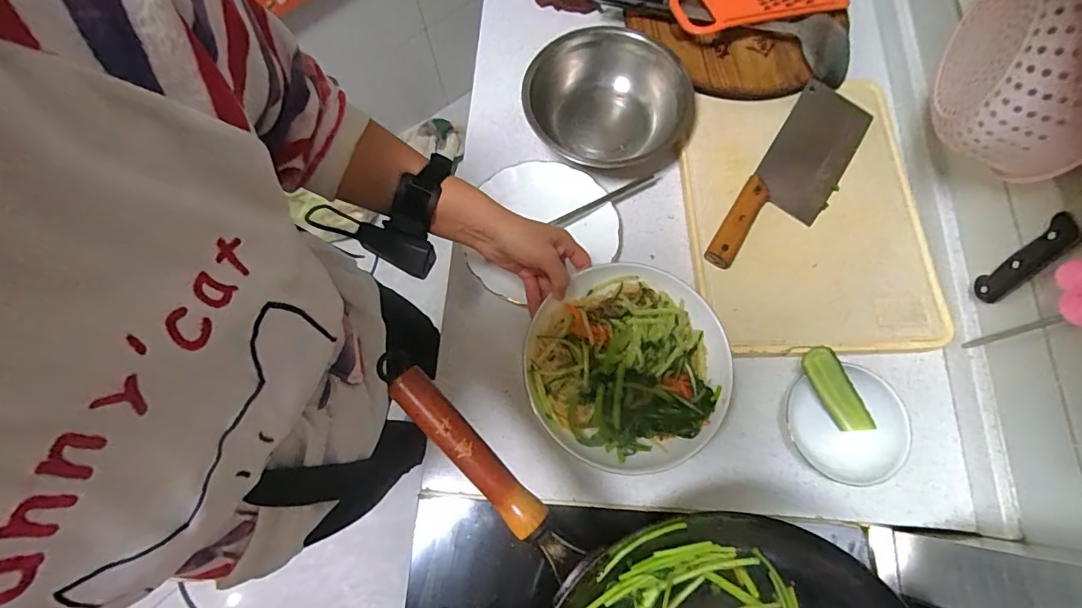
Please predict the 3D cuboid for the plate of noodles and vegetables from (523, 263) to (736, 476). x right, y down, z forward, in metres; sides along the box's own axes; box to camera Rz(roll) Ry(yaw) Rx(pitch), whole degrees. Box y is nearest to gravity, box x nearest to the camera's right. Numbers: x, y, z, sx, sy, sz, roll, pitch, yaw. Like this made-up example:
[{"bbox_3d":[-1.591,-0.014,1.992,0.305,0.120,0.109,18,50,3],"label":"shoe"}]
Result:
[{"bbox_3d":[0.085,0.056,0.466,0.190,0.052,0.190,0,72,1],"label":"plate of noodles and vegetables"}]

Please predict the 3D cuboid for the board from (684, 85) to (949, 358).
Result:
[{"bbox_3d":[0.321,-0.122,0.593,0.279,0.016,0.358,1,72,1],"label":"board"}]

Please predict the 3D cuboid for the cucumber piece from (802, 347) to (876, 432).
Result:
[{"bbox_3d":[0.301,0.091,0.496,0.024,0.024,0.118,-45,111,-12],"label":"cucumber piece"}]

